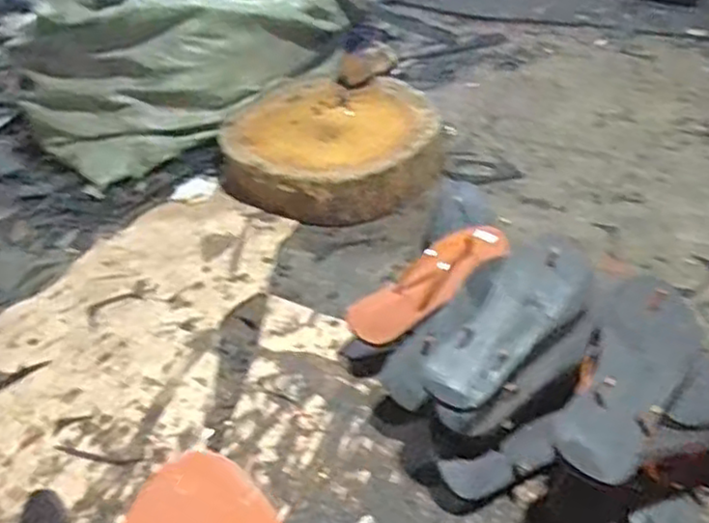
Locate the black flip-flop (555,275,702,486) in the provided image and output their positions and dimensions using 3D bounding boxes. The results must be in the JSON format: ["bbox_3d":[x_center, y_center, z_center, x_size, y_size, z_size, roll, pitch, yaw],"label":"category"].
[{"bbox_3d":[0.253,0.095,0.636,0.084,0.035,0.236,19,47,27],"label":"black flip-flop"}]

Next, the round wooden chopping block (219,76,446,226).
[{"bbox_3d":[-0.032,-0.205,1.192,0.356,0.086,0.341,-4,42,4],"label":"round wooden chopping block"}]

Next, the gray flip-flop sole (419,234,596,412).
[{"bbox_3d":[0.165,0.059,0.712,0.091,0.034,0.234,23,49,31],"label":"gray flip-flop sole"}]

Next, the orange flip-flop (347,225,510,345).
[{"bbox_3d":[0.106,0.018,0.855,0.242,0.048,0.099,-33,46,-27],"label":"orange flip-flop"}]

